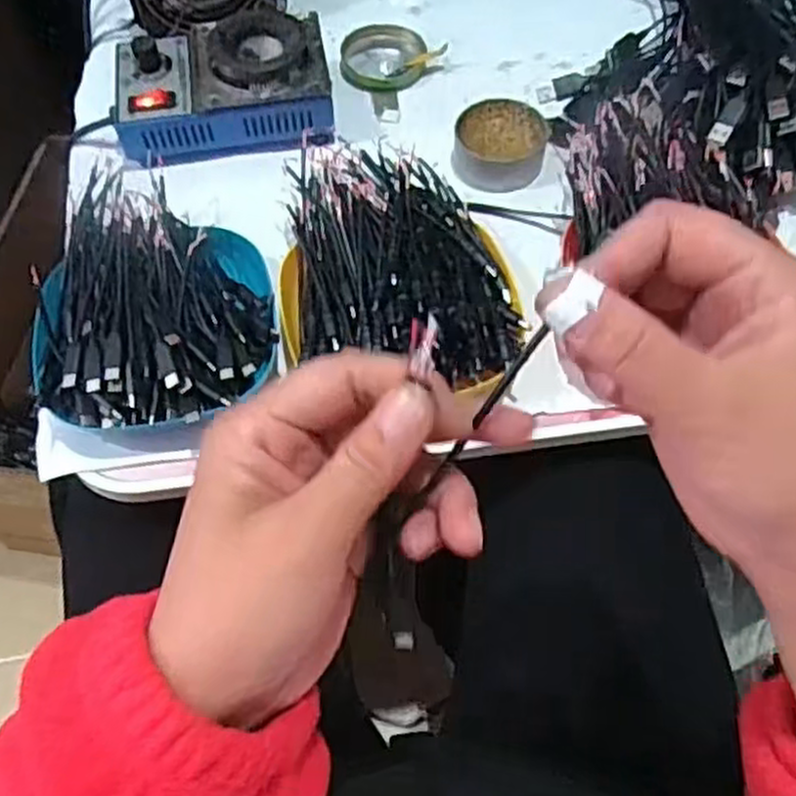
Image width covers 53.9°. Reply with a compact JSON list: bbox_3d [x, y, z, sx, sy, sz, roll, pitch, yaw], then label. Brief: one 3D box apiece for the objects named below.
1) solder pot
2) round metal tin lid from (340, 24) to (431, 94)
[{"bbox_3d":[-0.123,-0.224,0.551,0.147,0.045,0.100,-8,62,-3],"label":"solder pot"},{"bbox_3d":[-0.011,-0.265,0.610,0.066,0.012,0.065,0,61,1],"label":"round metal tin lid"}]

